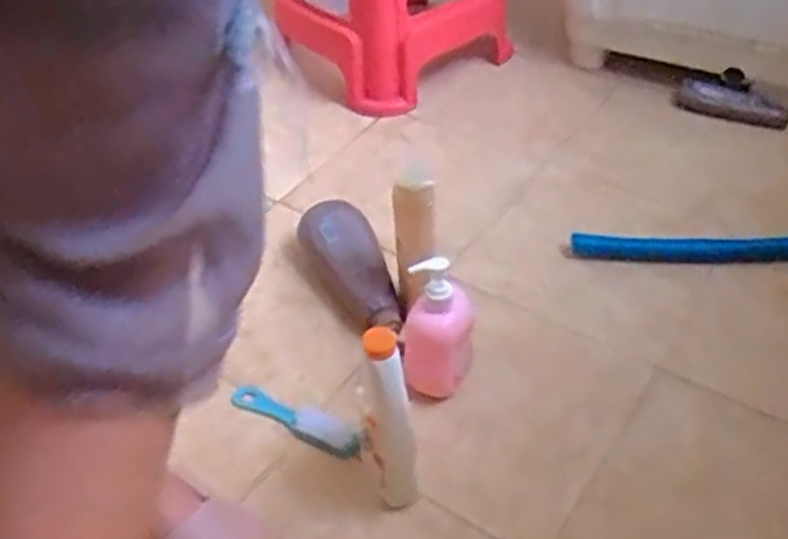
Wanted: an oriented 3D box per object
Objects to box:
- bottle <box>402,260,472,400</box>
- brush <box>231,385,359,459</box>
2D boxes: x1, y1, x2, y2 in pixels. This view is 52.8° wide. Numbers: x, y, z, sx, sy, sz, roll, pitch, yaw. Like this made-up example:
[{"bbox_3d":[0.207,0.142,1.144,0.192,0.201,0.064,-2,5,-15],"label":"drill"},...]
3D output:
[{"bbox_3d":[0.047,0.068,0.860,0.070,0.181,0.076,4,43,6],"label":"bottle"},{"bbox_3d":[-0.115,0.171,0.910,0.173,0.018,0.037,20,47,23],"label":"brush"}]

